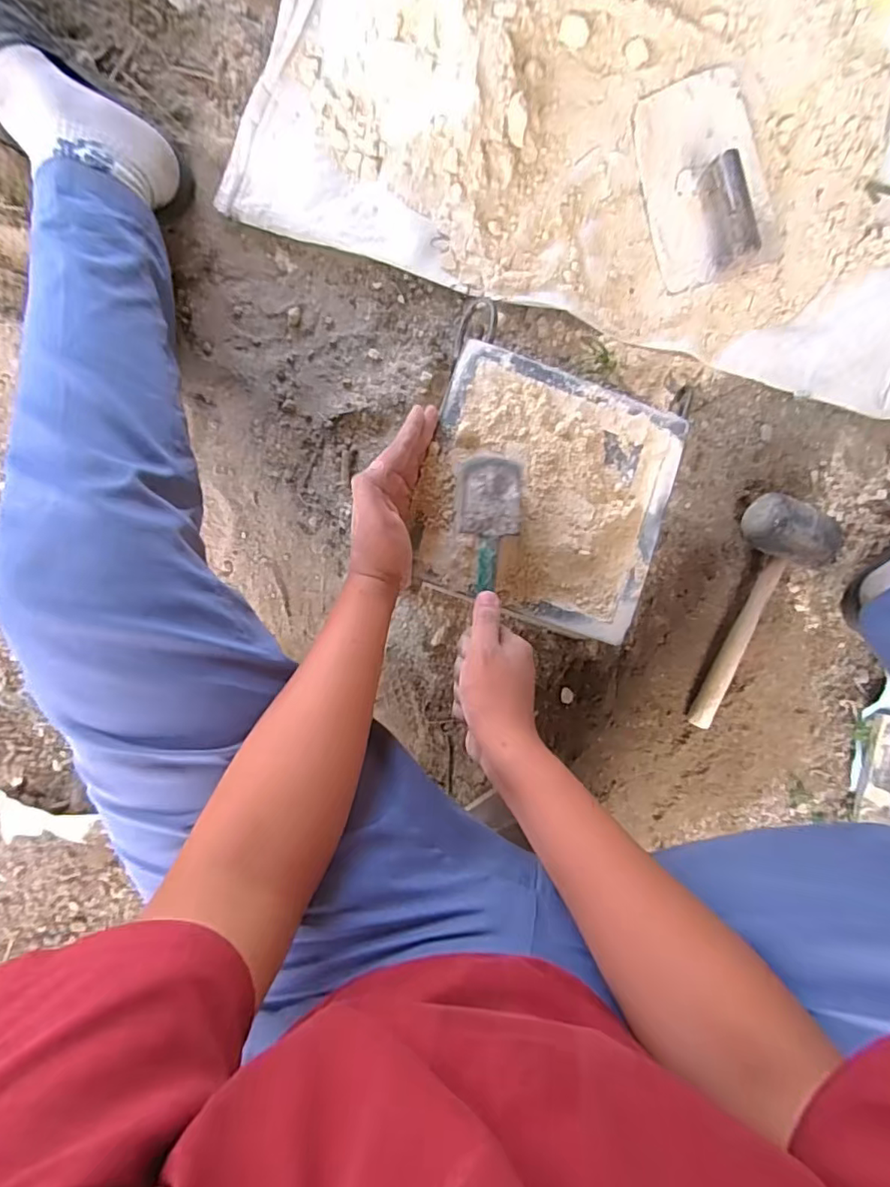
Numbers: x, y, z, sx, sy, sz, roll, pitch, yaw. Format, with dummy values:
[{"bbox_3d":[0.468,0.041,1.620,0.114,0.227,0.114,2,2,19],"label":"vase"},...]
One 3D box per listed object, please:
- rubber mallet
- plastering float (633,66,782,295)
[{"bbox_3d":[0.378,0.030,0.684,0.096,0.061,0.291,15,102,-5],"label":"rubber mallet"},{"bbox_3d":[0.314,-0.491,0.646,0.140,0.083,0.229,-12,91,-7],"label":"plastering float"}]

